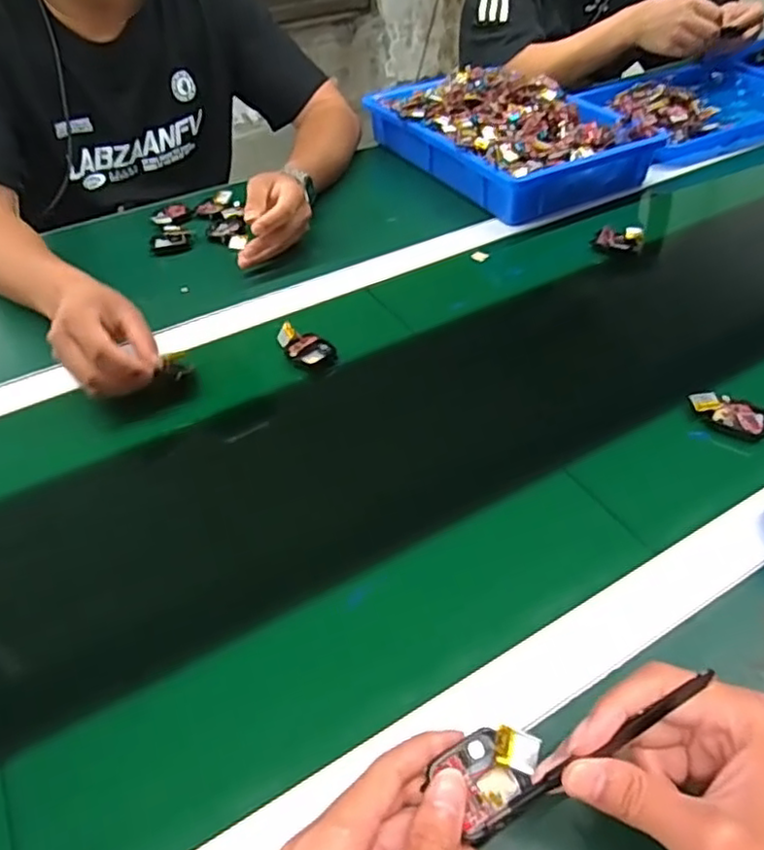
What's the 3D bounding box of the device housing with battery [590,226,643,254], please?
[{"bbox_3d":[0.267,-0.210,0.722,0.058,0.017,0.039,4,43,6],"label":"device housing with battery"}]

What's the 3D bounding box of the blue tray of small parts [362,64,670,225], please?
[{"bbox_3d":[0.161,-0.400,0.870,0.238,0.091,0.346,-23,47,-21],"label":"blue tray of small parts"}]

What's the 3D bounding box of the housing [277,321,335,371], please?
[{"bbox_3d":[-0.074,-0.076,0.600,0.036,0.014,0.059,-31,50,-27],"label":"housing"}]

